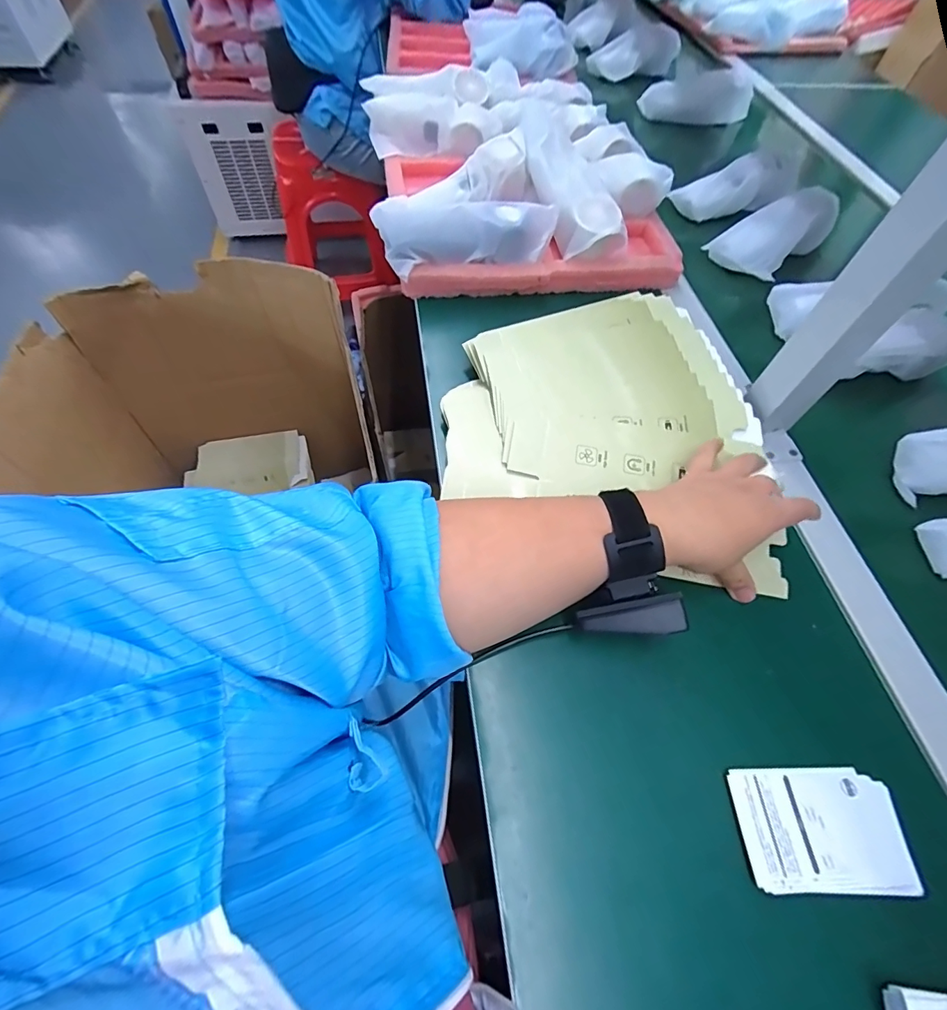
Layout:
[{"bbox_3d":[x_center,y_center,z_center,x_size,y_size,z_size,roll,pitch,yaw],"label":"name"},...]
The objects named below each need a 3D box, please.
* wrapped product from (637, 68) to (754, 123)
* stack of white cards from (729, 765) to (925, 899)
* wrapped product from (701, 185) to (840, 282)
[{"bbox_3d":[0.396,-0.729,0.814,0.186,0.068,0.030,7,50,7],"label":"wrapped product"},{"bbox_3d":[0.215,0.199,0.281,0.103,0.005,0.063,1,59,-3],"label":"stack of white cards"},{"bbox_3d":[0.393,-0.344,0.594,0.170,0.045,0.082,-26,64,-4],"label":"wrapped product"}]

